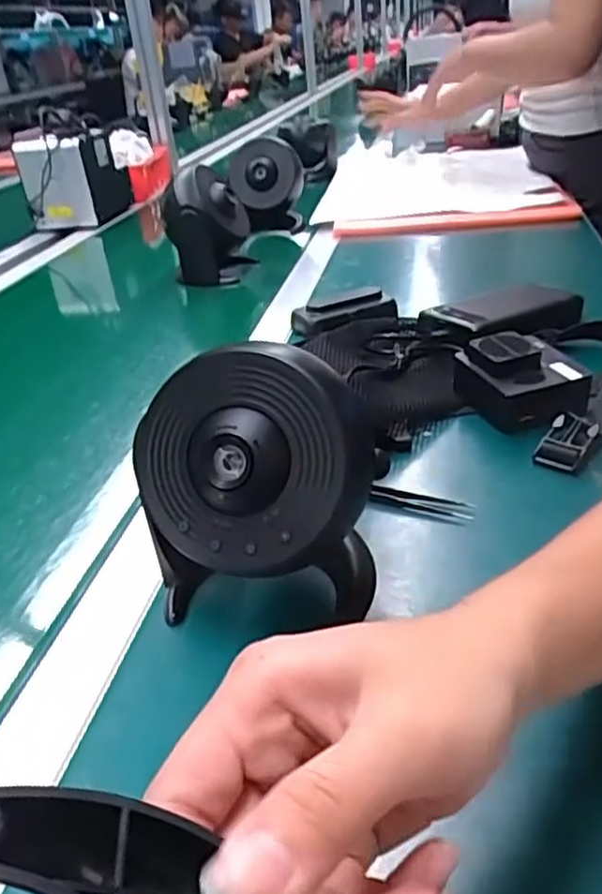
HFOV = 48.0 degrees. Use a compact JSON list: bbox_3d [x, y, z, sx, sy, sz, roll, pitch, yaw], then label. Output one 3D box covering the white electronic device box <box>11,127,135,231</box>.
[{"bbox_3d":[-0.415,-0.491,1.225,0.137,0.166,0.175,4,29,11],"label":"white electronic device box"}]

